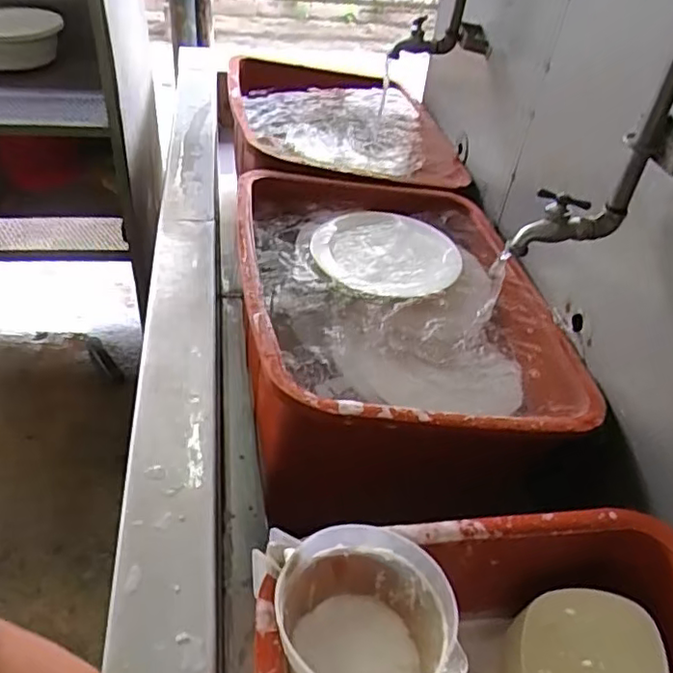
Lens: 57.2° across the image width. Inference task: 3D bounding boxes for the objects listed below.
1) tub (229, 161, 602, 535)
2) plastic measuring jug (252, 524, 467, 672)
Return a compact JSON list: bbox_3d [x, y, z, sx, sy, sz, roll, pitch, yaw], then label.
[{"bbox_3d":[0.083,-0.031,0.934,0.436,0.223,0.548,-2,42,-11],"label":"tub"},{"bbox_3d":[0.012,0.271,0.554,0.165,0.135,0.143,1,42,-7],"label":"plastic measuring jug"}]

